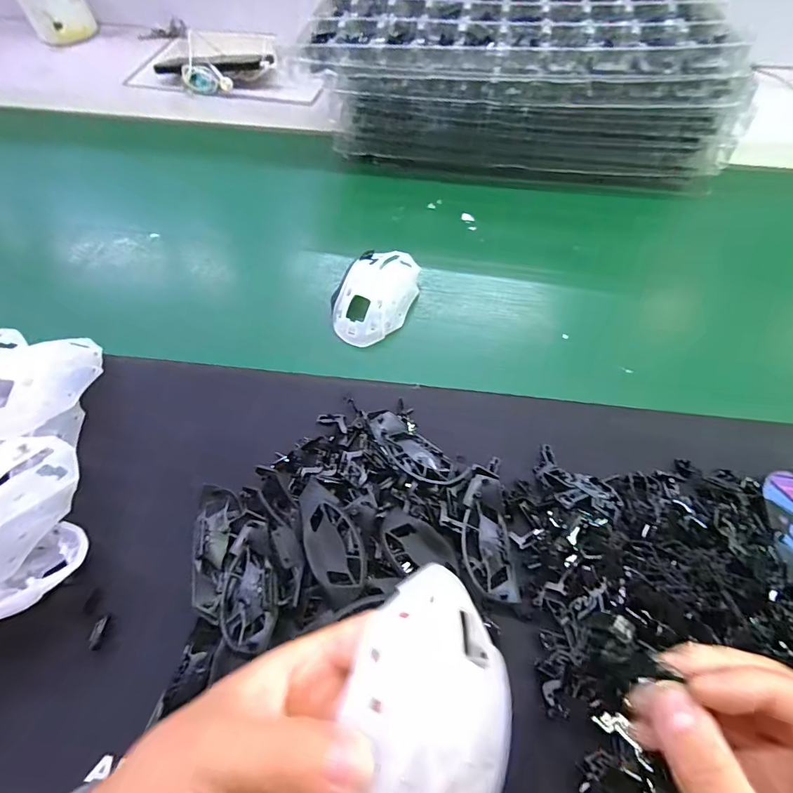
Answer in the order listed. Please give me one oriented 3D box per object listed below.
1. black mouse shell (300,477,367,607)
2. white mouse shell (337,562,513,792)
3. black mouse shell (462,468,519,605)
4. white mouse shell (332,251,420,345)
[{"bbox_3d":[-0.043,0.095,0.294,0.035,0.012,0.084,-19,62,-12],"label":"black mouse shell"},{"bbox_3d":[0.011,0.123,0.160,0.060,0.033,0.111,13,58,9],"label":"white mouse shell"},{"bbox_3d":[0.061,0.091,0.294,0.032,0.020,0.083,1,60,0],"label":"black mouse shell"},{"bbox_3d":[-0.017,-0.101,0.421,0.063,0.032,0.108,20,61,10],"label":"white mouse shell"}]

